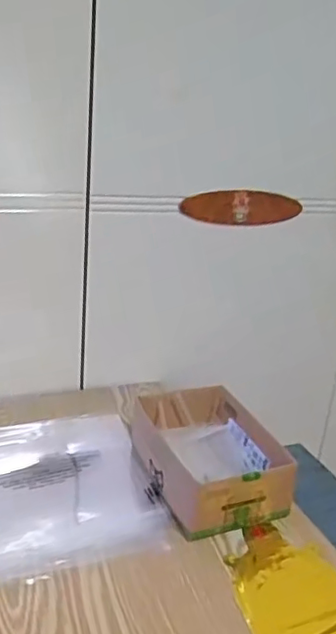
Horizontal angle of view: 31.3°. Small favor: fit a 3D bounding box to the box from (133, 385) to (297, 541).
[{"bbox_3d":[0.041,0.155,0.685,0.128,0.066,0.194,-4,23,-23],"label":"box"}]

